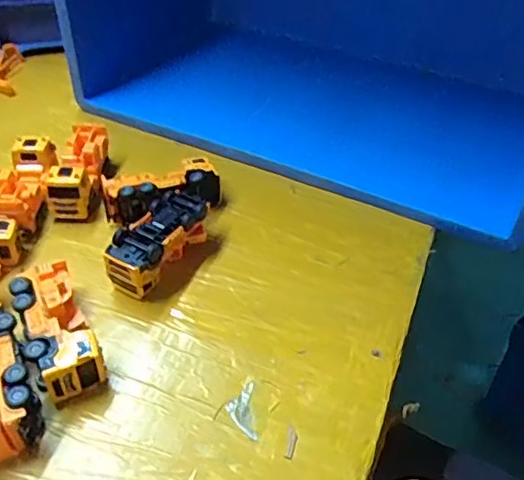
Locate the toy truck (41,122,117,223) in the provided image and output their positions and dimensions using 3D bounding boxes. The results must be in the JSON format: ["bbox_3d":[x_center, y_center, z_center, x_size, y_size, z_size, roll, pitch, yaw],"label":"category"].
[{"bbox_3d":[-0.168,-0.066,0.546,0.043,0.048,0.104,3,42,0],"label":"toy truck"}]

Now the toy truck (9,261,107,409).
[{"bbox_3d":[-0.149,0.065,0.409,0.051,0.037,0.104,-19,46,-22],"label":"toy truck"}]

